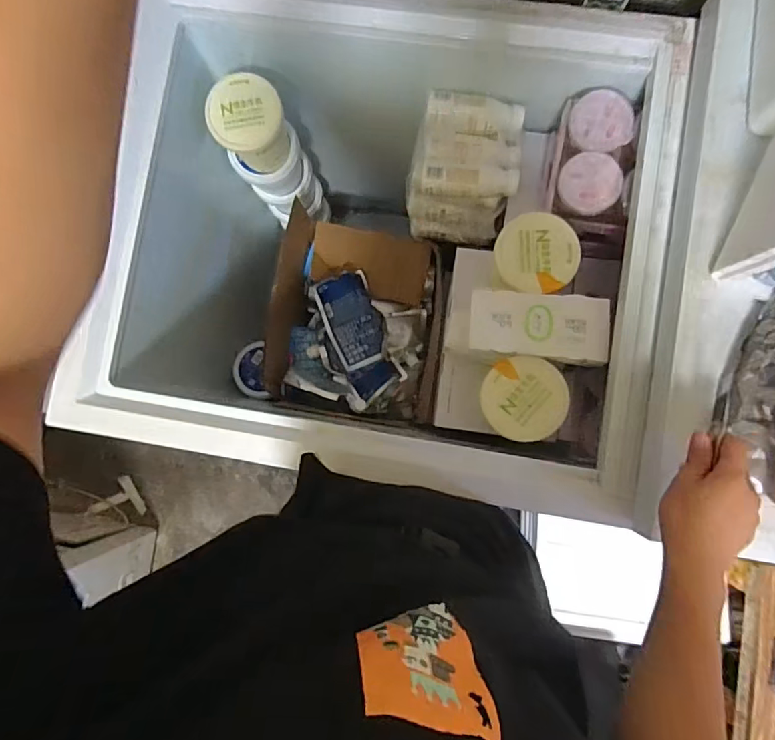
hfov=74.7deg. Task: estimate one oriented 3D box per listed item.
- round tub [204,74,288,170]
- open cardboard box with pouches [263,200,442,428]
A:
[{"bbox_3d":[-0.223,-0.402,0.841,0.110,0.128,0.104,0,86,4],"label":"round tub"},{"bbox_3d":[-0.060,-0.108,1.028,0.296,0.191,0.372,9,86,5],"label":"open cardboard box with pouches"}]

